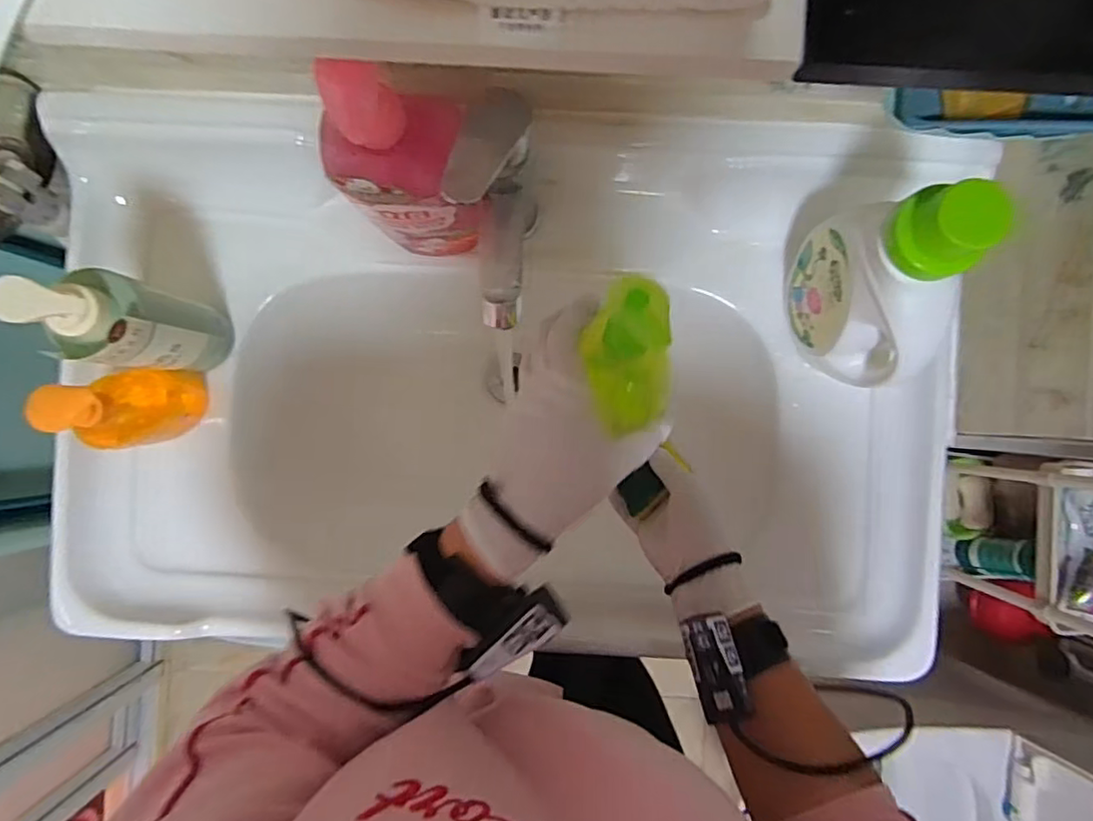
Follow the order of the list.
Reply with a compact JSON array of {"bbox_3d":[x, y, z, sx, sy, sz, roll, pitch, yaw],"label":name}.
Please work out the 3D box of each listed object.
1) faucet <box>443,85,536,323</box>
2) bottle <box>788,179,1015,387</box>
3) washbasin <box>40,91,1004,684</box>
[{"bbox_3d":[-0.040,-0.128,0.470,0.050,0.181,0.118,8,90,0],"label":"faucet"},{"bbox_3d":[0.257,-0.089,0.460,0.058,0.200,0.132,-20,90,0],"label":"bottle"},{"bbox_3d":[-0.037,-0.013,0.594,0.795,0.177,0.470,4,90,0],"label":"washbasin"}]

